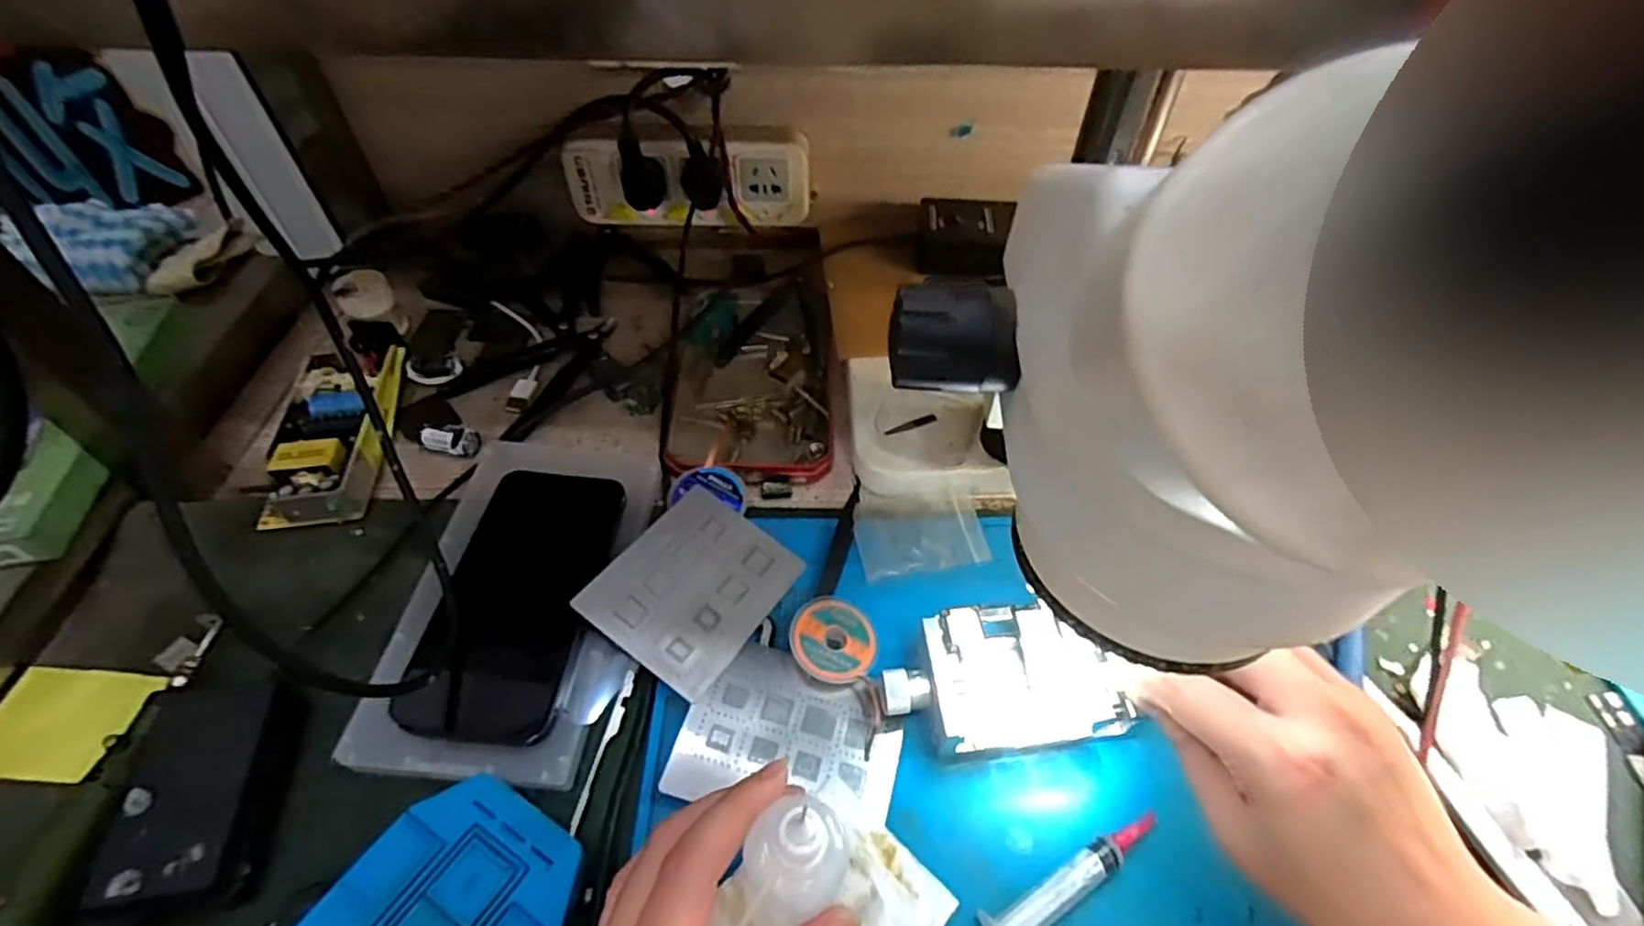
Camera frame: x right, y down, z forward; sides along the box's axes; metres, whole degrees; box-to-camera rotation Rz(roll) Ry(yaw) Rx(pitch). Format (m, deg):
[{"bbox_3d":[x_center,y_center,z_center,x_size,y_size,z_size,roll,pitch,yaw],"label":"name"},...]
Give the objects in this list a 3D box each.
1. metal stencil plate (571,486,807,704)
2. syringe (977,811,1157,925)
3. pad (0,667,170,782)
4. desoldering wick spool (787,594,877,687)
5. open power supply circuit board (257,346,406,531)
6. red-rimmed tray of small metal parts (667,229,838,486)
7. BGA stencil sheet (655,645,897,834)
[{"bbox_3d":[-0.066,0.064,0.376,0.079,0.005,0.098,34,53,10],"label":"metal stencil plate"},{"bbox_3d":[0.100,0.176,0.293,0.103,0.013,0.020,-23,55,-19],"label":"syringe"},{"bbox_3d":[-0.352,0.120,0.331,0.087,0.007,0.052,-3,46,13],"label":"pad"},{"bbox_3d":[0.005,0.089,0.362,0.041,0.013,0.044,0,51,-1],"label":"desoldering wick spool"},{"bbox_3d":[-0.298,-0.021,0.440,0.059,0.023,0.135,-9,51,-8],"label":"open power supply circuit board"},{"bbox_3d":[-0.048,-0.088,0.512,0.111,0.023,0.246,-3,51,-3],"label":"red-rimmed tray of small metal parts"},{"bbox_3d":[-0.013,0.128,0.336,0.098,0.004,0.076,15,46,5],"label":"BGA stencil sheet"}]

